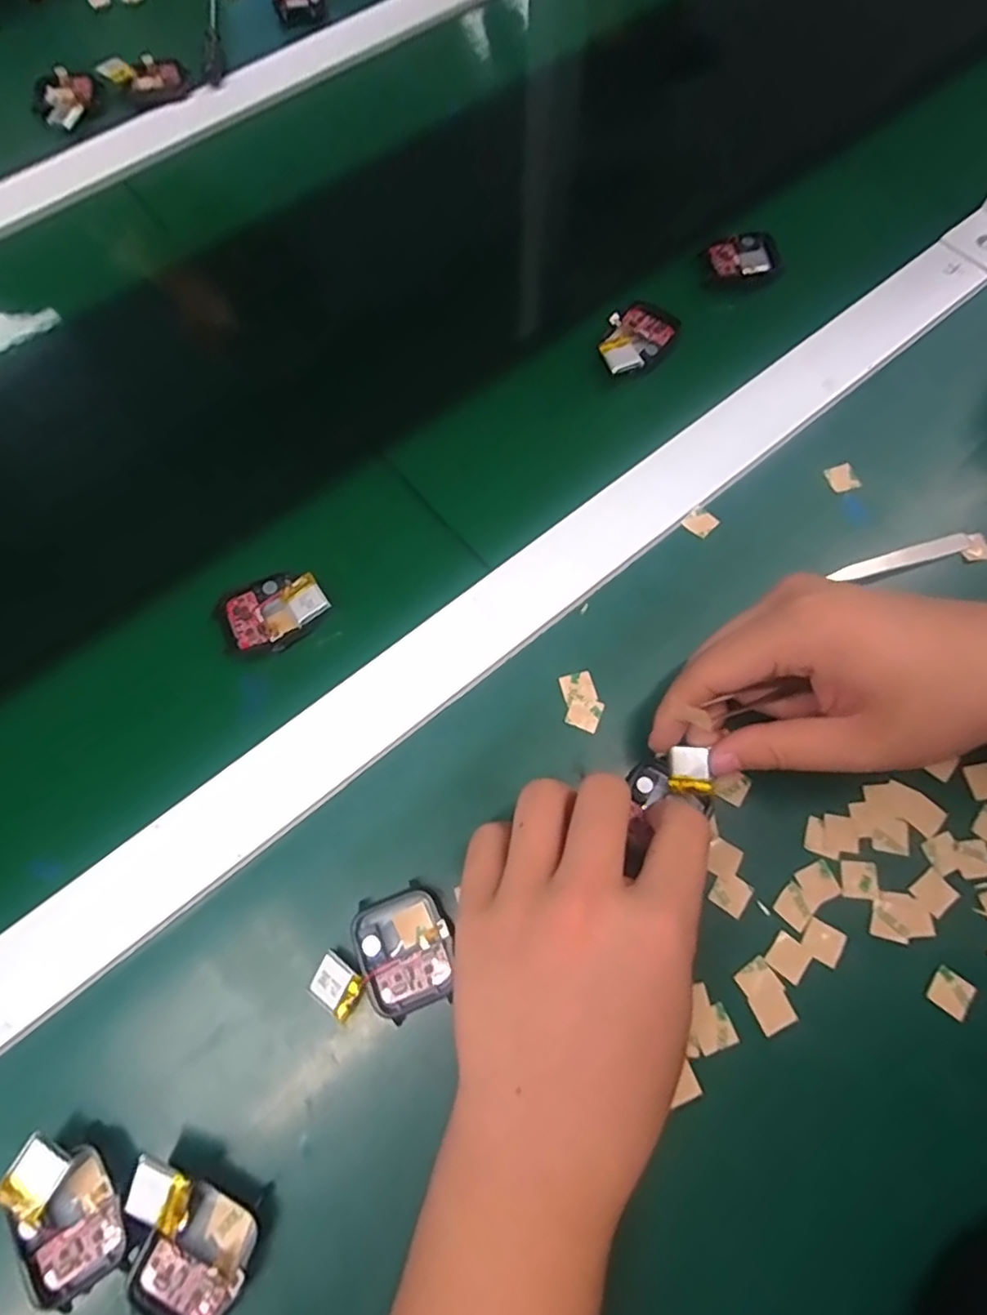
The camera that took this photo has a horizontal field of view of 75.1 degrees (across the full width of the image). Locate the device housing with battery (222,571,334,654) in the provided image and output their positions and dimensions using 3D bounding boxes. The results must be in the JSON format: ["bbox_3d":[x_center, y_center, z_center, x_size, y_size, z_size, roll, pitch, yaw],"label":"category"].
[{"bbox_3d":[-0.108,-0.024,0.317,0.049,0.013,0.038,-25,72,-7],"label":"device housing with battery"}]

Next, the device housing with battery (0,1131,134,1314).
[{"bbox_3d":[-0.155,0.201,0.232,0.038,0.017,0.053,-30,72,-9],"label":"device housing with battery"}]

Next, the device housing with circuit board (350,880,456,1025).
[{"bbox_3d":[-0.036,0.121,0.266,0.038,0.008,0.046,-20,71,-6],"label":"device housing with circuit board"}]

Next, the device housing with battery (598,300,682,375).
[{"bbox_3d":[0.082,-0.187,0.376,0.037,0.015,0.056,33,74,12],"label":"device housing with battery"}]

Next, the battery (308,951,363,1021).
[{"bbox_3d":[-0.063,0.132,0.259,0.021,0.005,0.017,31,74,12],"label":"battery"}]

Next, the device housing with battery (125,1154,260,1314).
[{"bbox_3d":[-0.112,0.210,0.227,0.049,0.018,0.042,26,73,10],"label":"device housing with battery"}]

